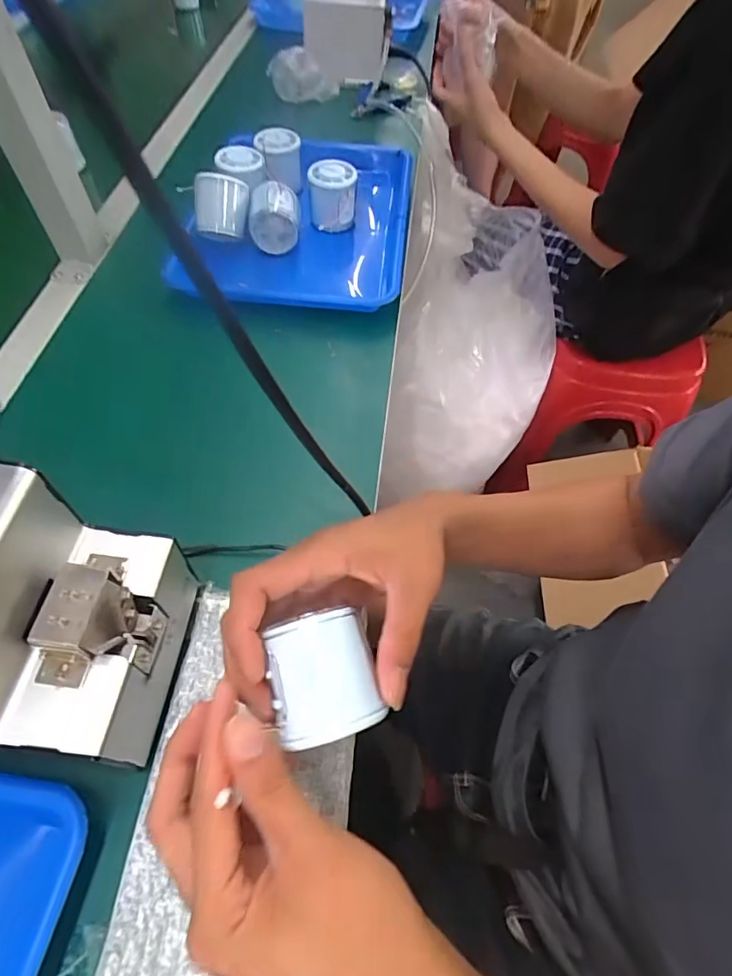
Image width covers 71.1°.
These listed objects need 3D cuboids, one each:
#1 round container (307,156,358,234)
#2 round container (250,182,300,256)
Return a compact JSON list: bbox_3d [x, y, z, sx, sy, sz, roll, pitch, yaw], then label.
[{"bbox_3d":[-0.039,-0.348,0.611,0.055,0.062,0.050,-12,58,-10],"label":"round container"},{"bbox_3d":[-0.106,-0.314,0.585,0.062,0.054,0.060,-4,57,-5],"label":"round container"}]

